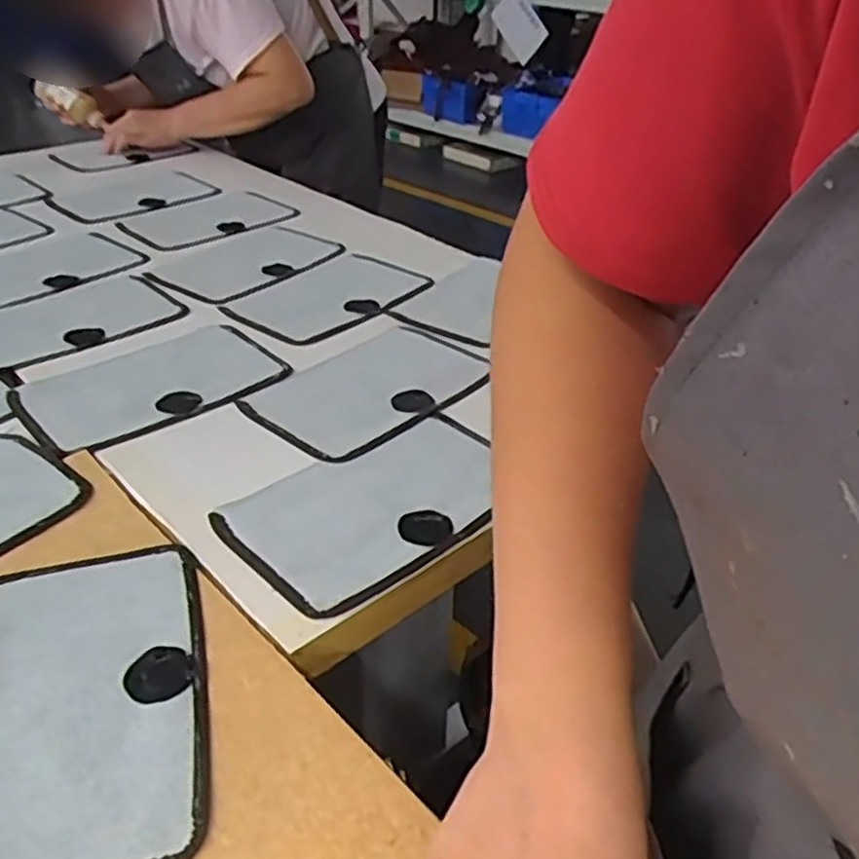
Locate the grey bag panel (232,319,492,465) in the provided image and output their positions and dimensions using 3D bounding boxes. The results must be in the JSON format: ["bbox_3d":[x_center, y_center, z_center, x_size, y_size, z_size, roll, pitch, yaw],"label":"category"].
[{"bbox_3d":[-0.057,-0.042,0.714,0.147,0.011,0.211,29,43,35],"label":"grey bag panel"}]

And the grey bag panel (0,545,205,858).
[{"bbox_3d":[-0.199,0.149,0.431,0.137,0.004,0.219,-9,36,-14],"label":"grey bag panel"}]

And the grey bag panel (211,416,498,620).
[{"bbox_3d":[-0.036,0.054,0.578,0.215,0.008,0.132,-27,43,-34],"label":"grey bag panel"}]

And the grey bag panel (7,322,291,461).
[{"bbox_3d":[-0.255,-0.043,0.713,0.217,0.010,0.141,-27,43,-34],"label":"grey bag panel"}]

